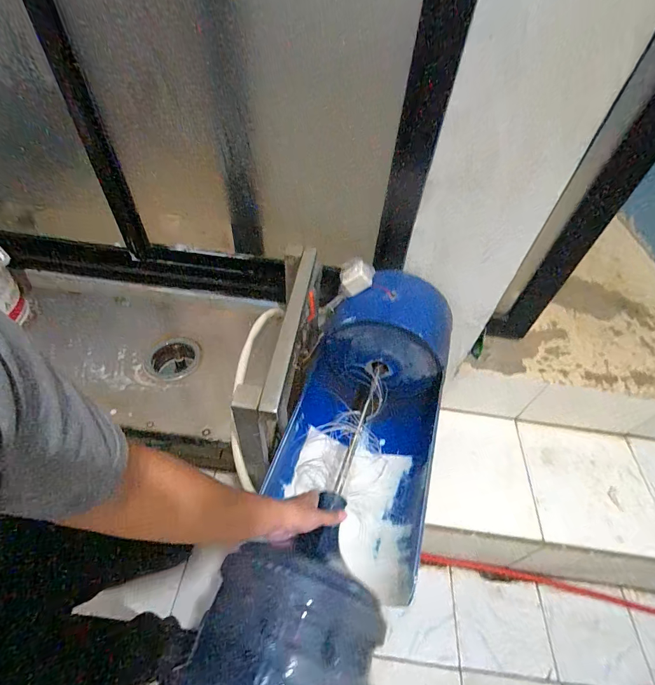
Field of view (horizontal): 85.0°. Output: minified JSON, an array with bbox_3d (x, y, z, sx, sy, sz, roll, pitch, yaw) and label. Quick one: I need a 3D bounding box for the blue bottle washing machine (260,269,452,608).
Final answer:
[{"bbox_3d":[0.088,0.157,0.808,0.298,0.348,0.648,16,51,8],"label":"blue bottle washing machine"}]

